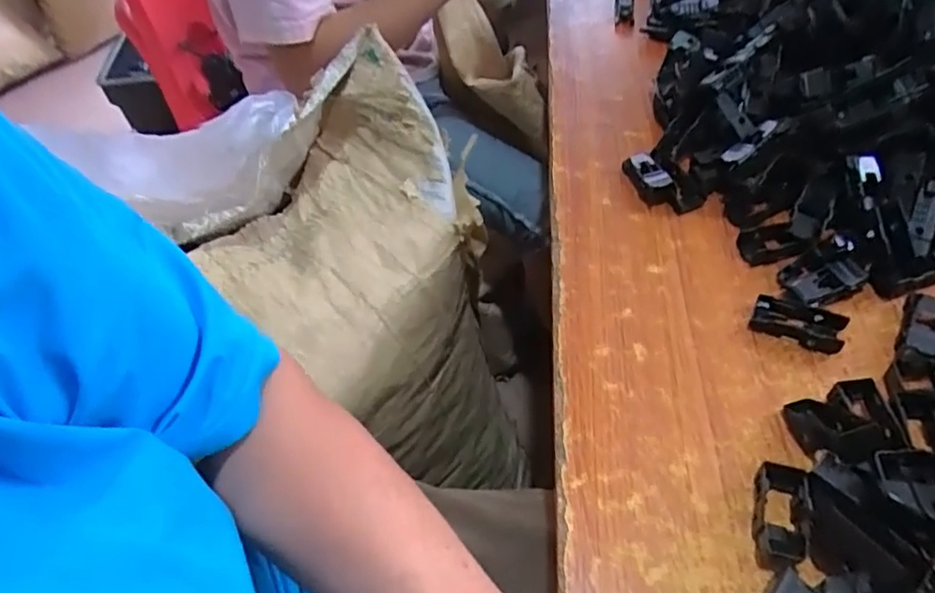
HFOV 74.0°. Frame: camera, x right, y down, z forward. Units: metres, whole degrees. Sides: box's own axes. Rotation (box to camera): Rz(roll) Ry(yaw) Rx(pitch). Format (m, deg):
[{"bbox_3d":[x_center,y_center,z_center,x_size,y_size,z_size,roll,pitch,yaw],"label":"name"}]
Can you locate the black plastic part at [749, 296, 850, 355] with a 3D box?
[{"bbox_3d":[0.210,0.017,0.394,0.053,0.008,0.025,17,54,19],"label":"black plastic part"}]

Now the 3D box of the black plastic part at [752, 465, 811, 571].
[{"bbox_3d":[0.163,0.114,0.319,0.027,0.015,0.050,10,52,14],"label":"black plastic part"}]

